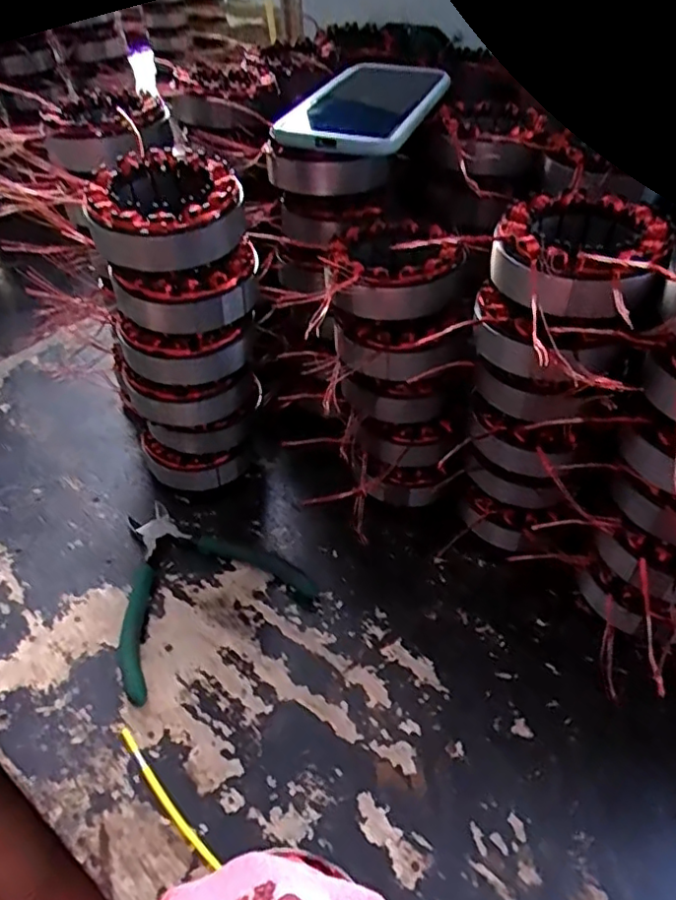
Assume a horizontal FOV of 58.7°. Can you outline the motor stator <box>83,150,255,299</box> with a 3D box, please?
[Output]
[{"bbox_3d":[-0.102,-0.133,0.353,0.094,0.052,0.087,-13,46,-11],"label":"motor stator"}]

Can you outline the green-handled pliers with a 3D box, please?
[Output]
[{"bbox_3d":[-0.106,0.085,0.420,0.132,0.009,0.132,-29,51,-24],"label":"green-handled pliers"}]

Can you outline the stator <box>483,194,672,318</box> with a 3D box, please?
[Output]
[{"bbox_3d":[0.122,-0.097,0.317,0.082,0.043,0.100,4,45,6],"label":"stator"}]

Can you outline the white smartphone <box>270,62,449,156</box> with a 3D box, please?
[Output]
[{"bbox_3d":[0.023,-0.242,0.423,0.088,0.014,0.166,18,49,18],"label":"white smartphone"}]

